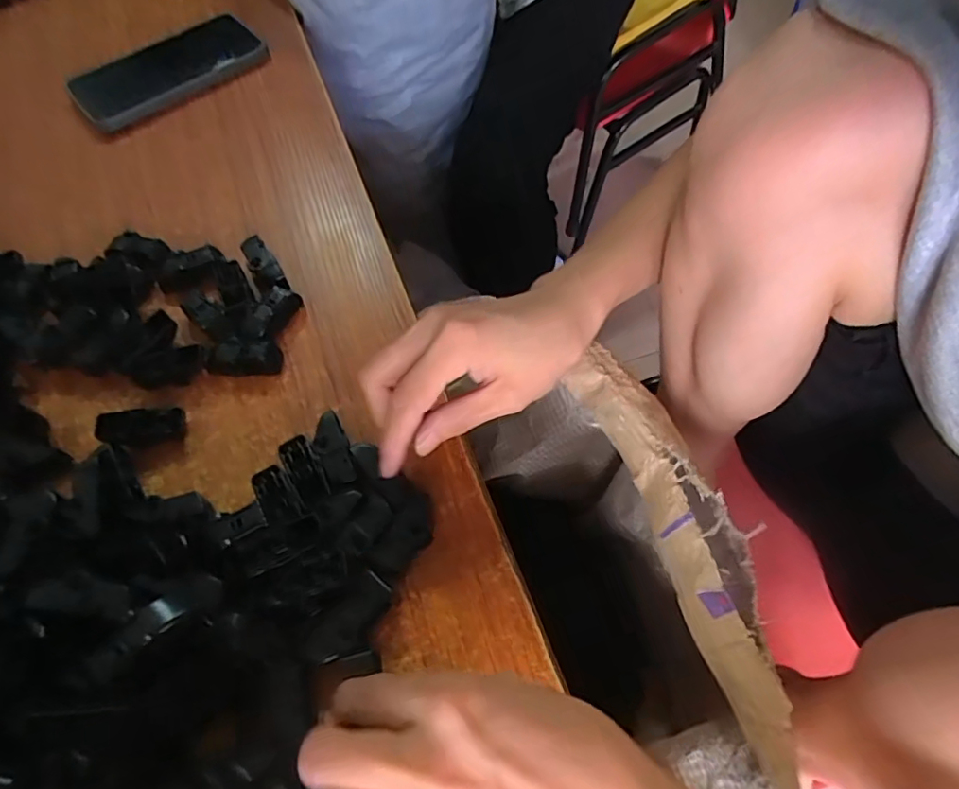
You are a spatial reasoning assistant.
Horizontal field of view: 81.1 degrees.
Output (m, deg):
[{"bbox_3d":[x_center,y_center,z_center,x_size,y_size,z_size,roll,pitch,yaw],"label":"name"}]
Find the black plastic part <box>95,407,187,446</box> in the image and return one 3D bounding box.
[{"bbox_3d":[-0.198,0.019,0.330,0.046,0.011,0.018,-4,61,-14],"label":"black plastic part"}]

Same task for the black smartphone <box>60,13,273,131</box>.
[{"bbox_3d":[-0.272,-0.285,0.490,0.157,0.015,0.078,-36,66,-16],"label":"black smartphone"}]

